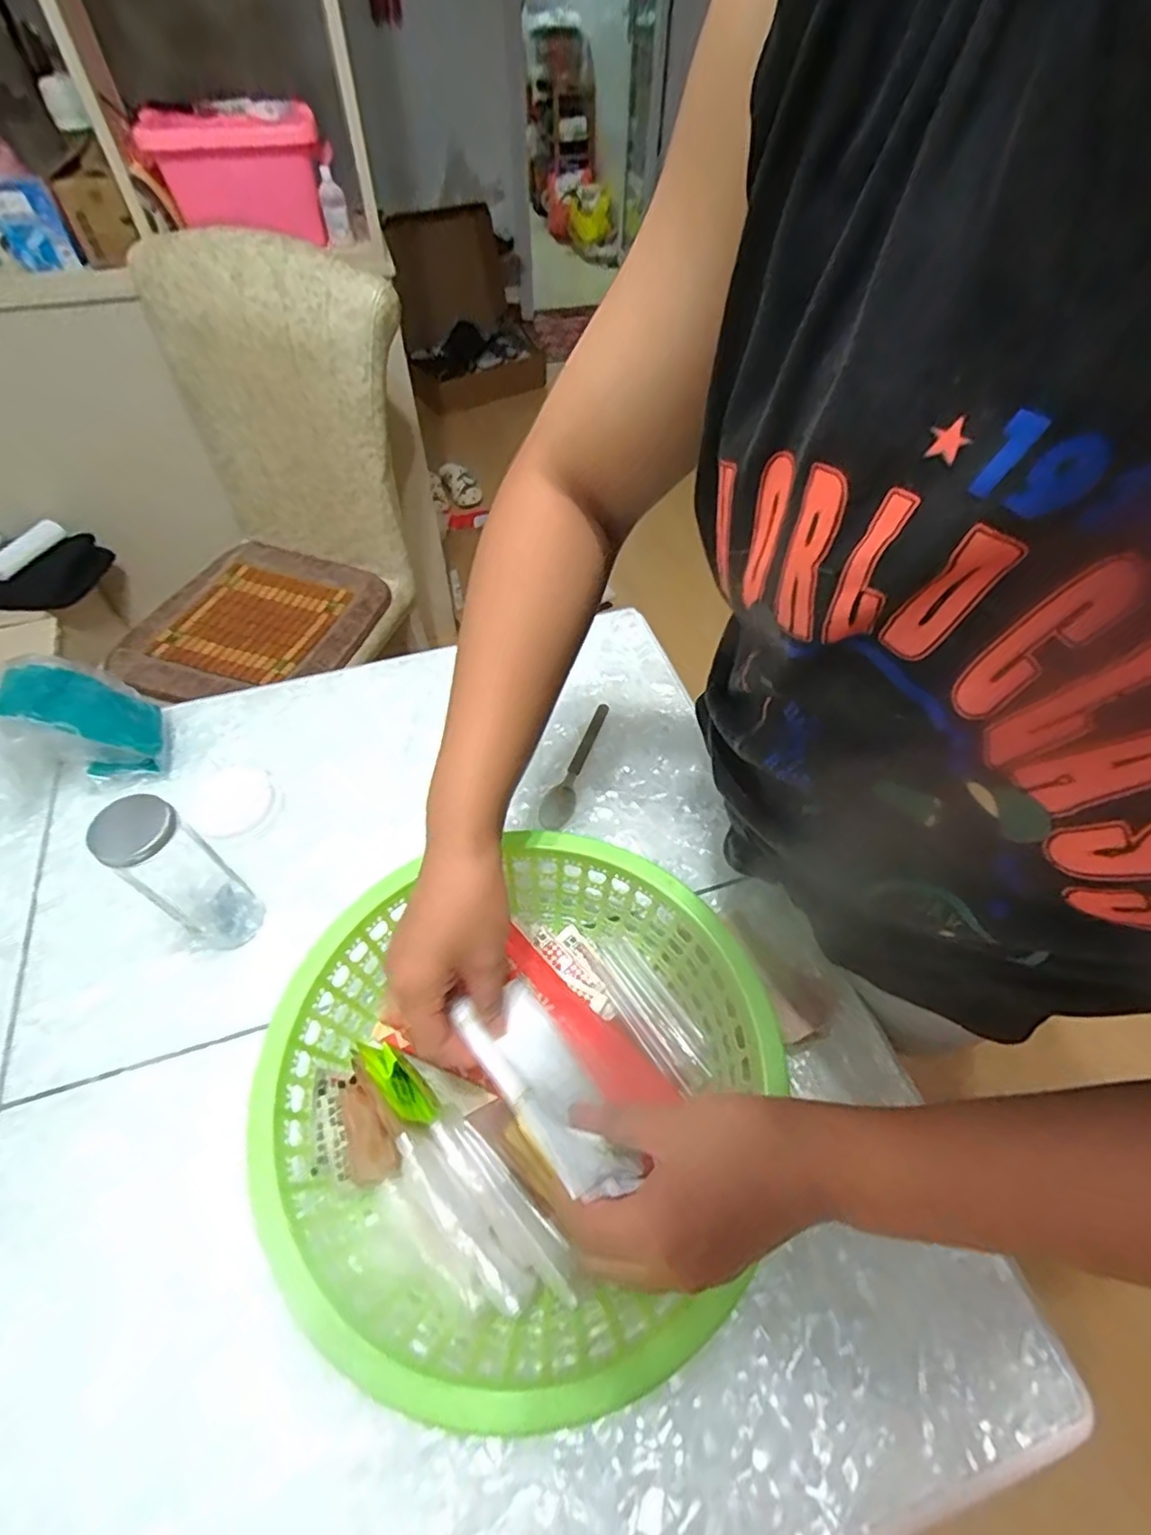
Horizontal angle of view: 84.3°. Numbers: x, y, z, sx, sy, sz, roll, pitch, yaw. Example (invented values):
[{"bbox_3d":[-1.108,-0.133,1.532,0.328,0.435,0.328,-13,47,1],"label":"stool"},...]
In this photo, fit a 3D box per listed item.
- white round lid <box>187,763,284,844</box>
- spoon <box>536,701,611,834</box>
[{"bbox_3d":[-0.331,0.034,0.617,0.081,0.005,0.079,1,55,-2],"label":"white round lid"},{"bbox_3d":[0.006,-0.005,0.664,0.031,0.008,0.164,22,57,12],"label":"spoon"}]

